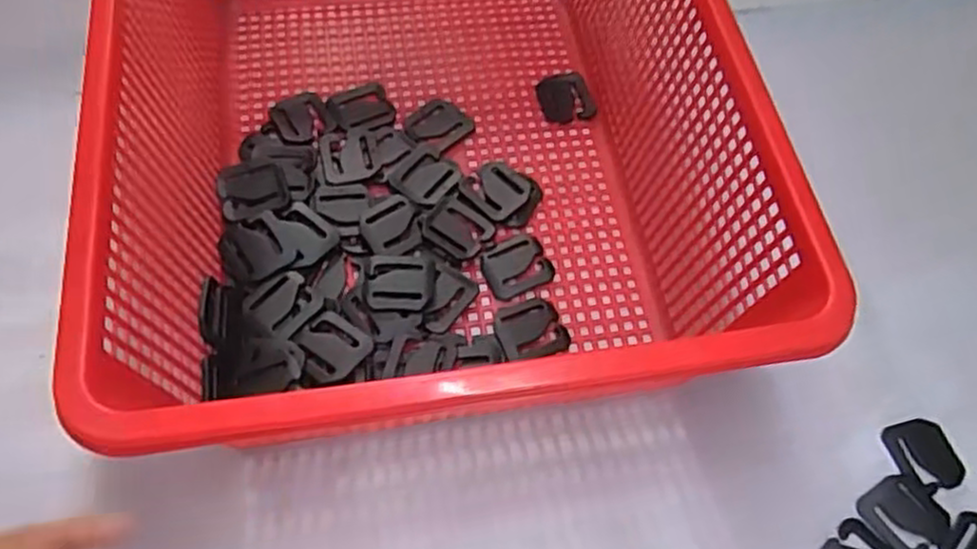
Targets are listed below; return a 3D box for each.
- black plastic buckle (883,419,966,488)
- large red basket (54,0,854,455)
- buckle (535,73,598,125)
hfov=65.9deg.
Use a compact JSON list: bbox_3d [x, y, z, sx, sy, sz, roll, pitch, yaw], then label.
[{"bbox_3d":[0.234,0.096,0.403,0.035,0.004,0.037,-12,63,-10],"label":"black plastic buckle"},{"bbox_3d":[-0.033,-0.087,0.411,0.295,0.129,0.370,-7,62,-8],"label":"large red basket"},{"bbox_3d":[0.052,-0.116,0.501,0.035,0.012,0.036,-9,63,-9],"label":"buckle"}]

